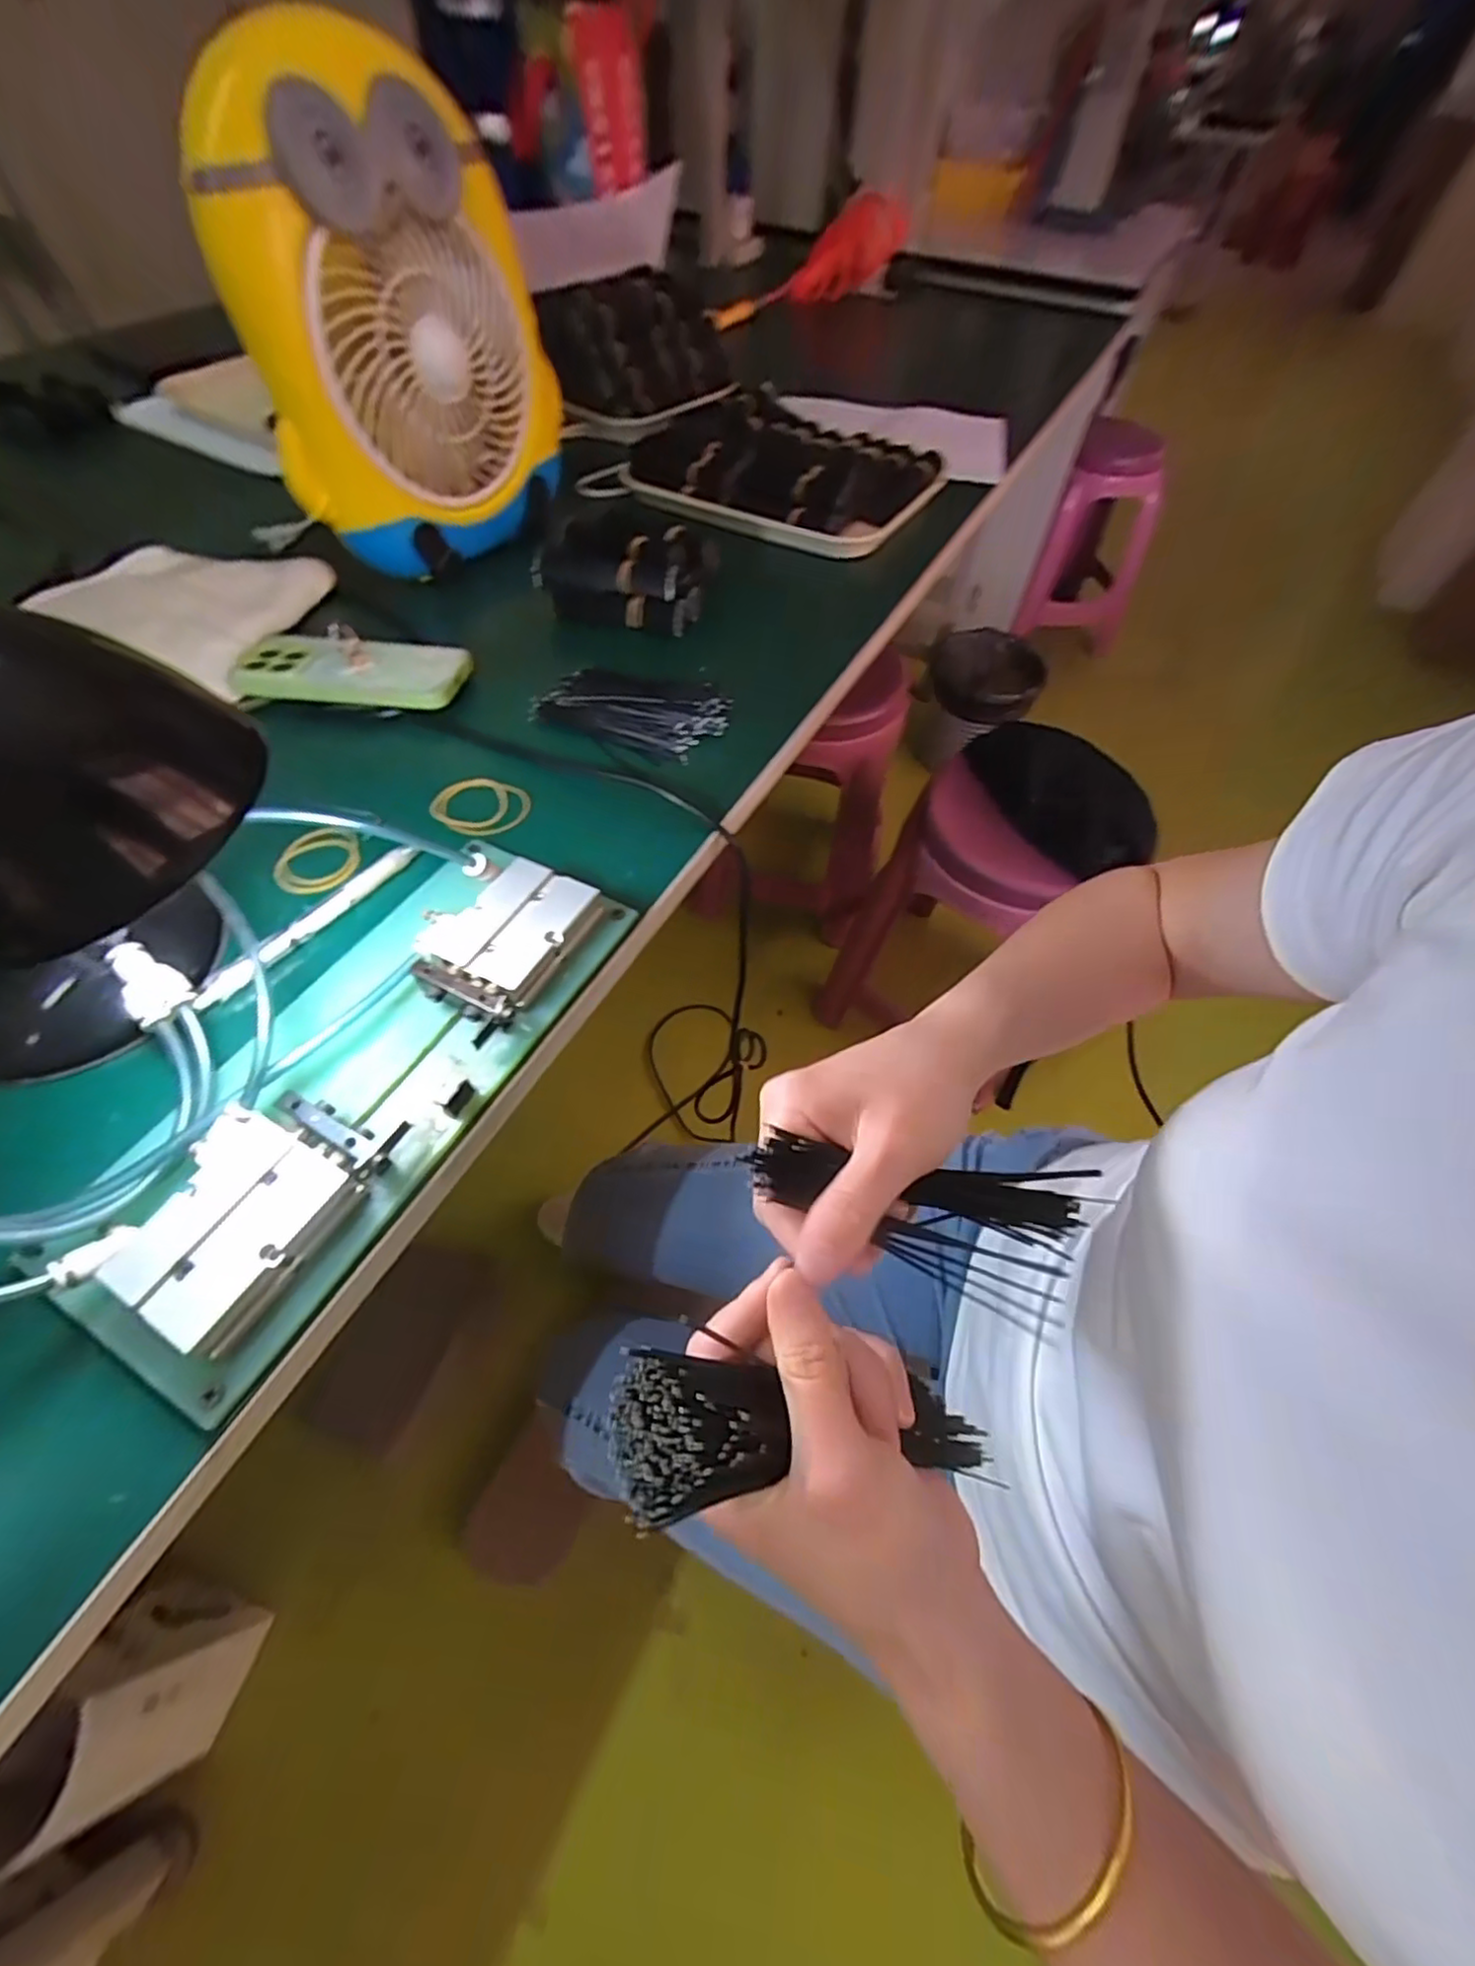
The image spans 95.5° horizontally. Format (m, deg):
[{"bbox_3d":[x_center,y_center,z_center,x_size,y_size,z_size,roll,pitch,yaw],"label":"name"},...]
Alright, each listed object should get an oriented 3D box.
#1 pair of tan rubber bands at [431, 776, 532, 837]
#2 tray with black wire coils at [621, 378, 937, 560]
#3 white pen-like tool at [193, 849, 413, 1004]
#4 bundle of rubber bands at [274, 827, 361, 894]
[{"bbox_3d":[-0.169,-0.117,0.442,0.064,0.005,0.048,13,57,5],"label":"pair of tan rubber bands"},{"bbox_3d":[0.046,-0.535,0.699,0.284,0.046,0.214,34,61,18],"label":"tray with black wire coils"},{"bbox_3d":[-0.238,-0.035,0.377,0.011,0.011,0.136,30,60,16],"label":"white pen-like tool"},{"bbox_3d":[-0.257,-0.075,0.410,0.048,0.010,0.045,-20,60,-15],"label":"bundle of rubber bands"}]

